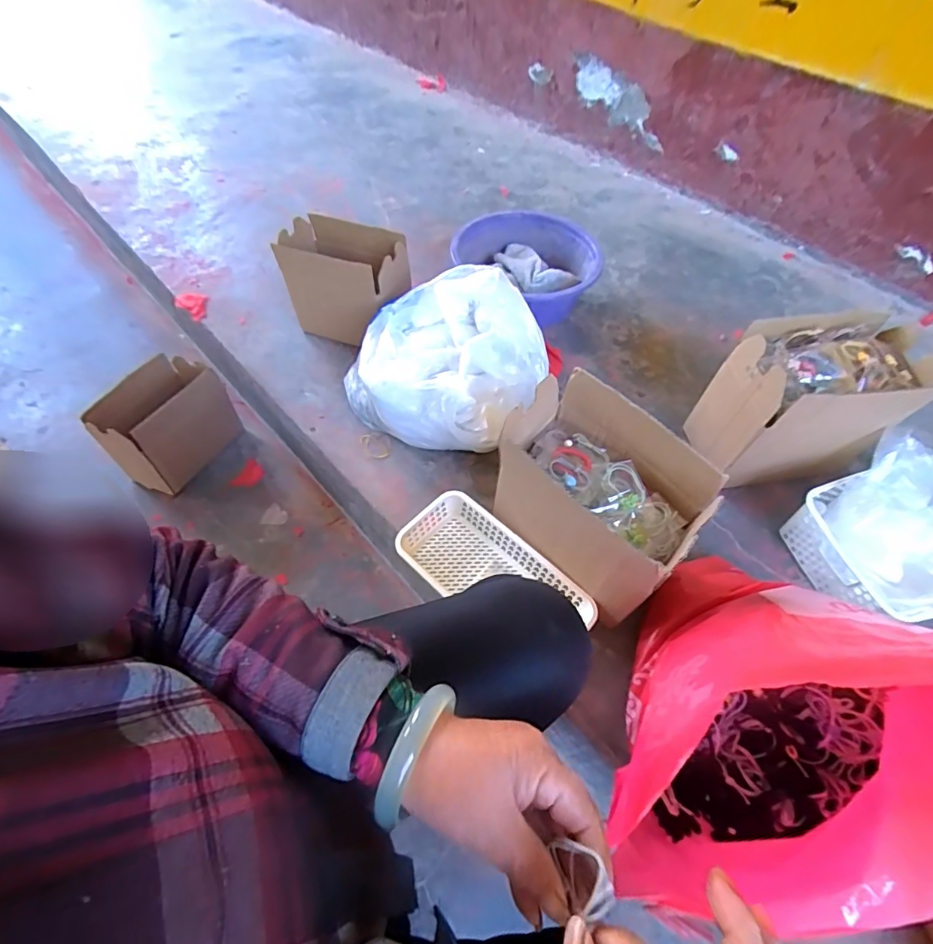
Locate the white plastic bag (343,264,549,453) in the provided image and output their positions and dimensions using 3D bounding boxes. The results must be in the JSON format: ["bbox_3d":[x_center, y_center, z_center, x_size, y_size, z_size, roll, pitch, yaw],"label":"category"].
[{"bbox_3d":[-0.036,-0.173,0.778,0.289,0.190,0.250,25,58,13],"label":"white plastic bag"}]

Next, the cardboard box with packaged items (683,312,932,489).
[{"bbox_3d":[0.496,-0.094,0.730,0.238,0.216,0.146,-6,56,-7],"label":"cardboard box with packaged items"}]

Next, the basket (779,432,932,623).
[{"bbox_3d":[0.620,0.082,0.675,0.304,0.130,0.216,-17,58,-14],"label":"basket"}]

